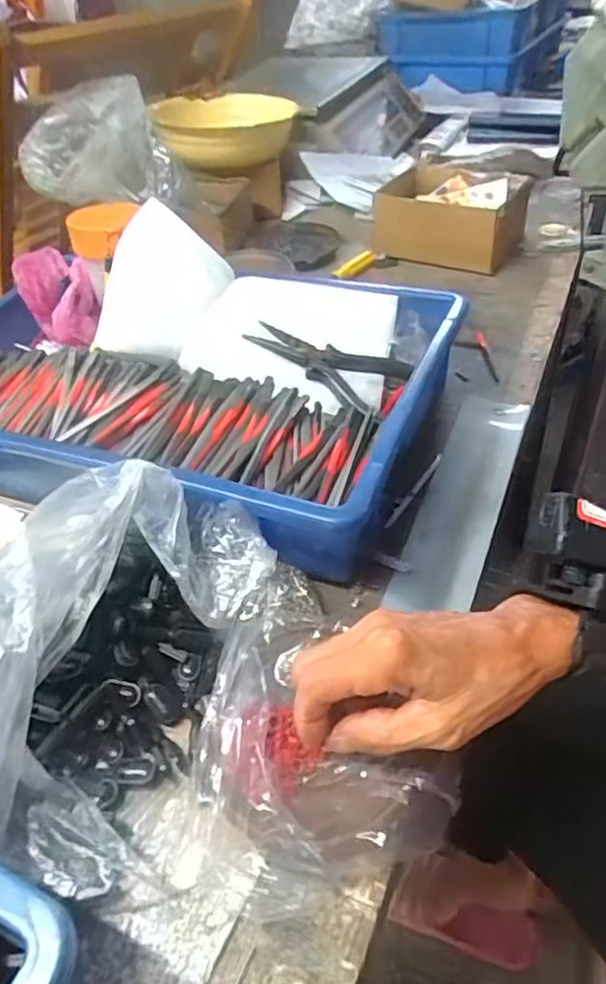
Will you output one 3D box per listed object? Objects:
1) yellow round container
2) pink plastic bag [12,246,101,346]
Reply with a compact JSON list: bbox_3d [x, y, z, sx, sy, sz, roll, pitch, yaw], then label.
[{"bbox_3d":[-0.102,-0.483,0.858,0.187,0.058,0.167,-6,43,1],"label":"yellow round container"},{"bbox_3d":[-0.234,-0.185,0.612,0.059,0.065,0.084,-31,48,-23],"label":"pink plastic bag"}]

